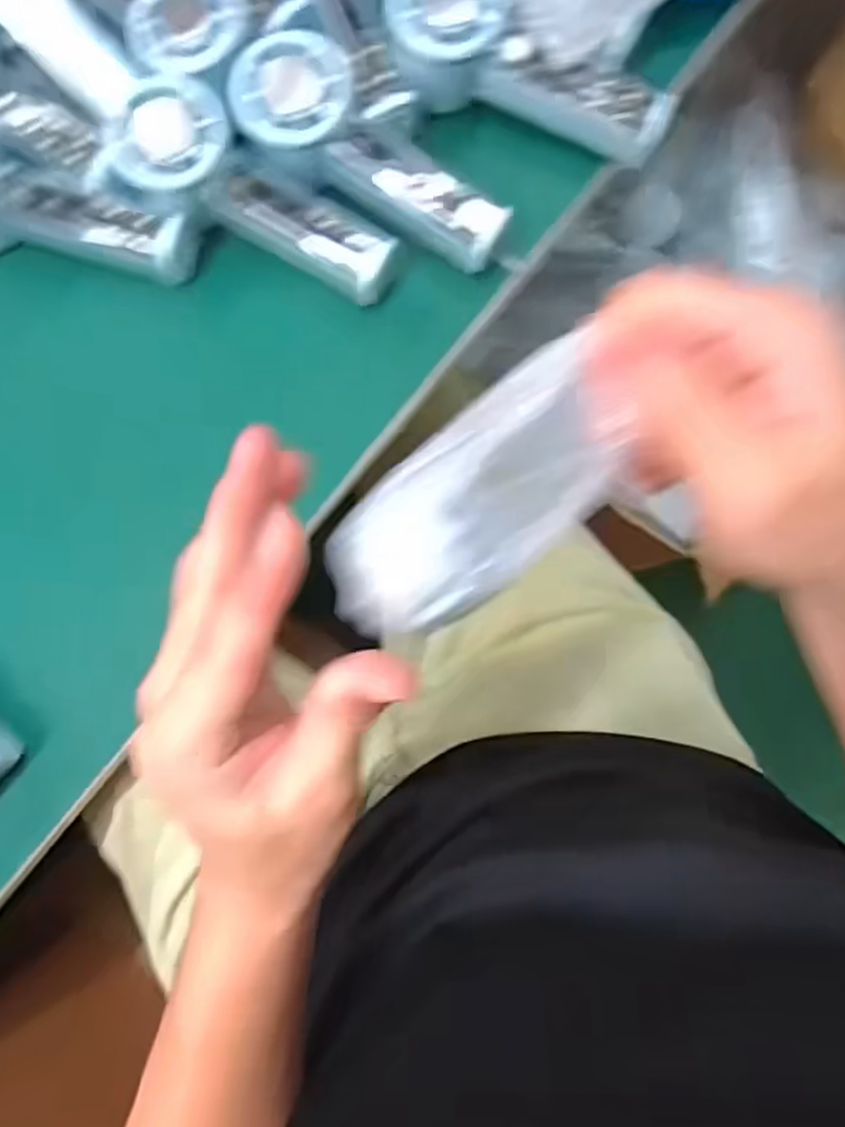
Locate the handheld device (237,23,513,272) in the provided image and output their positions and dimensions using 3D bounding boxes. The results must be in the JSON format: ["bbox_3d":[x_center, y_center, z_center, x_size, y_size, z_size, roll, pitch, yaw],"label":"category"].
[{"bbox_3d":[-0.028,-0.213,0.404,0.156,0.030,0.062,31,88,-9],"label":"handheld device"}]

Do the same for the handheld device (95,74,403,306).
[{"bbox_3d":[-0.091,-0.198,0.411,0.155,0.040,0.063,24,87,-13],"label":"handheld device"}]

